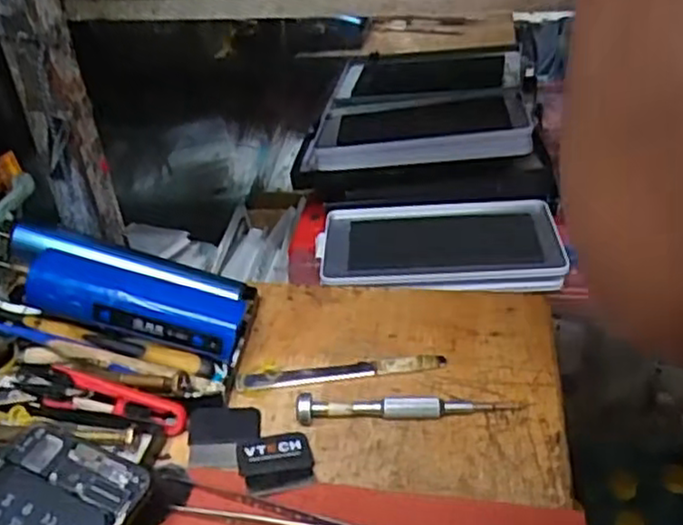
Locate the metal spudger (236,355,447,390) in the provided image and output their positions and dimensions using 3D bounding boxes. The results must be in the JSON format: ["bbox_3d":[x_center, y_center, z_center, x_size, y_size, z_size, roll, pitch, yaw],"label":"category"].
[{"bbox_3d":[0.000,0.068,0.443,0.127,0.005,0.015,-6,39,-1],"label":"metal spudger"}]

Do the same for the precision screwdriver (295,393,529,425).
[{"bbox_3d":[0.038,0.081,0.409,0.127,0.011,0.014,-5,35,-1],"label":"precision screwdriver"}]

